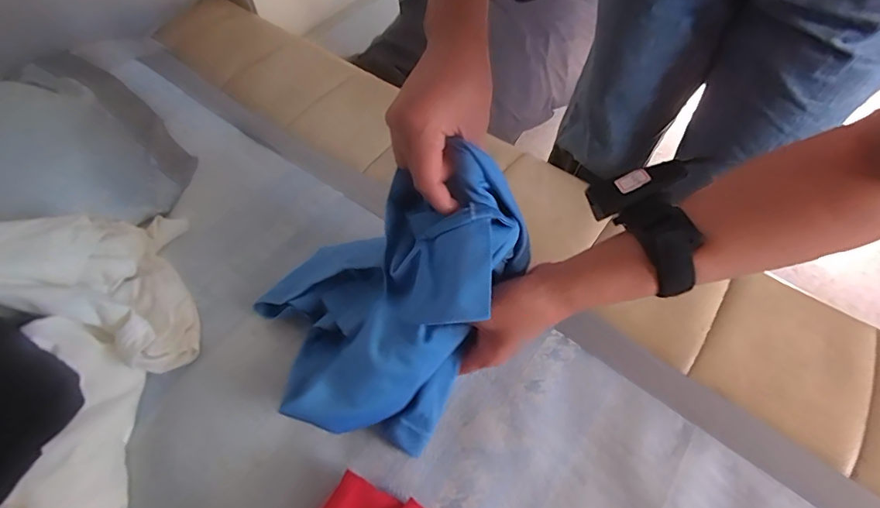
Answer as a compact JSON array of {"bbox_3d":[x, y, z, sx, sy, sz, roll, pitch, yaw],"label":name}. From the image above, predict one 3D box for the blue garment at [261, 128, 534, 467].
[{"bbox_3d":[-0.069,0.025,0.398,0.215,0.168,0.205,29,62,19],"label":"blue garment"}]

